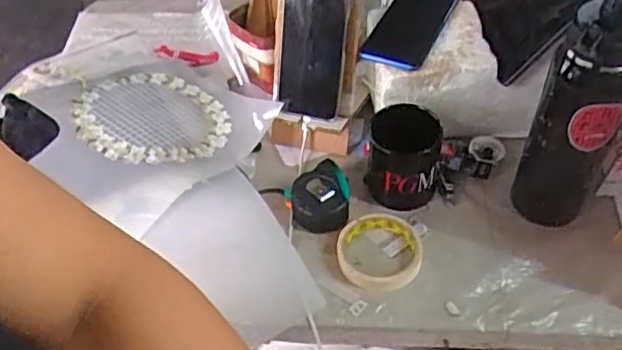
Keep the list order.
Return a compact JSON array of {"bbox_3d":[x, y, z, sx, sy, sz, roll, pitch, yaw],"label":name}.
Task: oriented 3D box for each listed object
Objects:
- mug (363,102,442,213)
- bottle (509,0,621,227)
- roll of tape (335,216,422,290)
[{"bbox_3d":[0.106,-0.024,0.705,0.083,0.084,0.083,4,49,7],"label":"mug"},{"bbox_3d":[0.268,-0.051,0.624,0.083,0.307,0.081,22,54,21],"label":"bottle"},{"bbox_3d":[0.075,0.085,0.680,0.093,0.016,0.095,-2,49,2],"label":"roll of tape"}]

